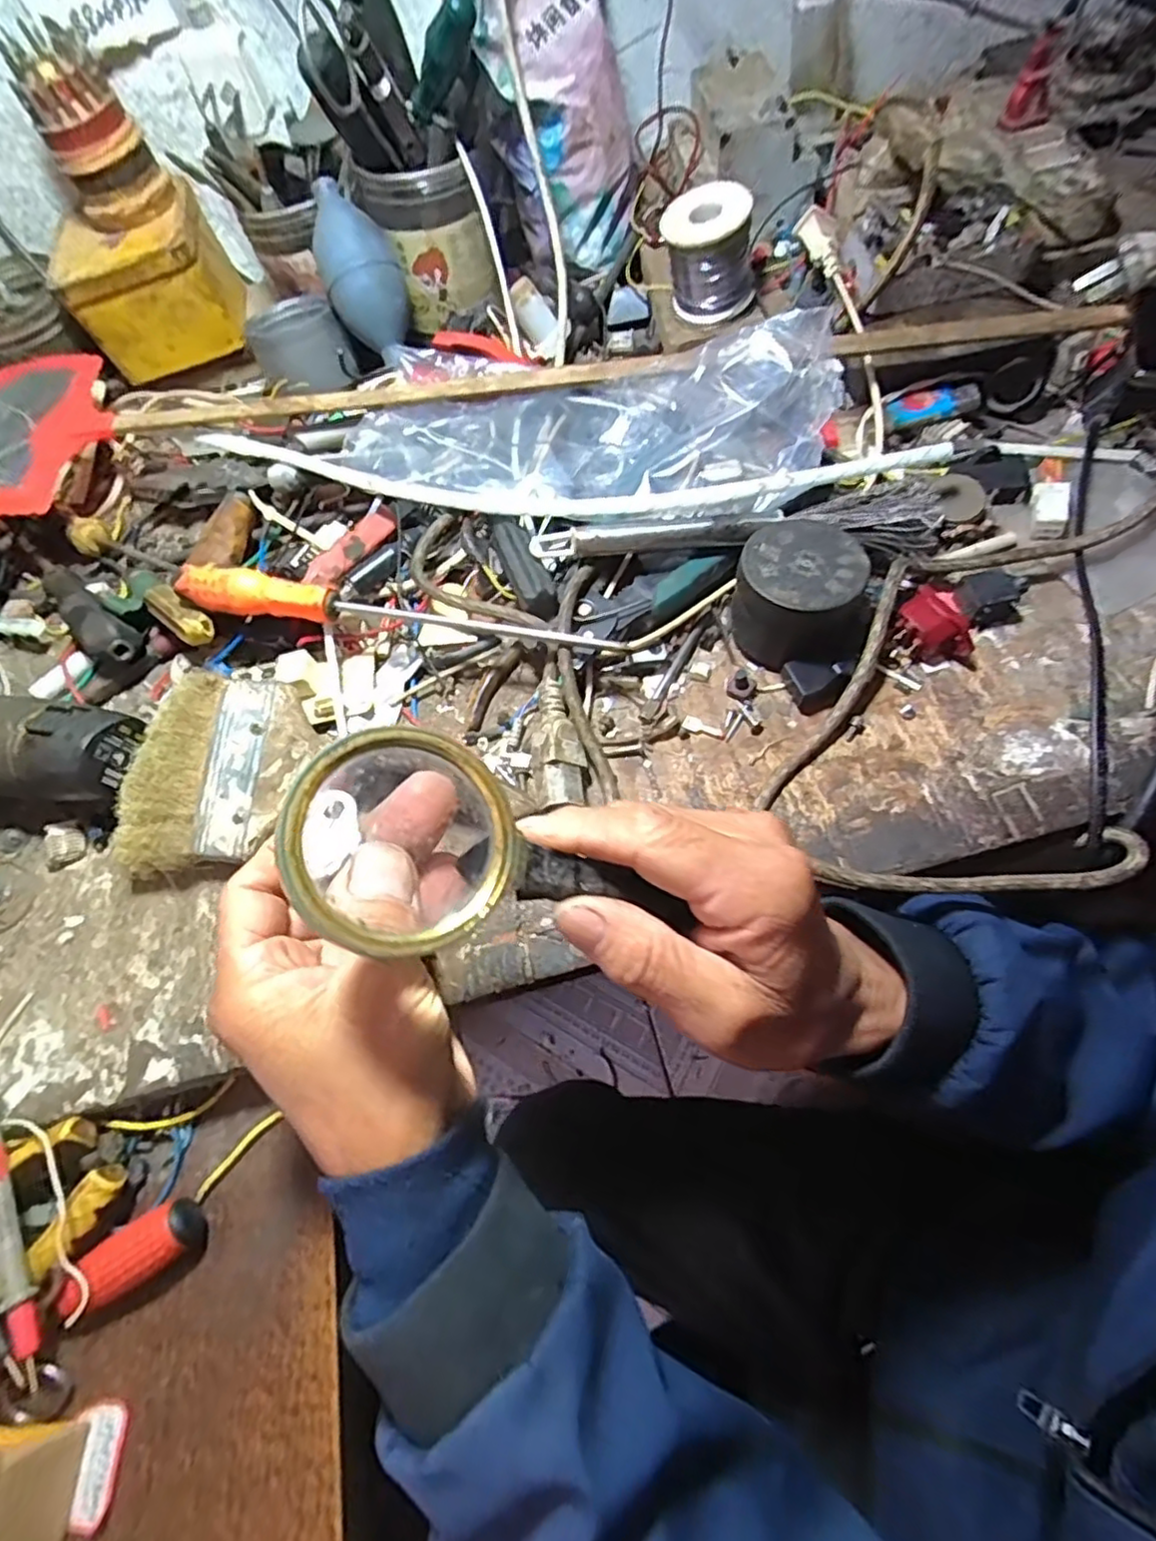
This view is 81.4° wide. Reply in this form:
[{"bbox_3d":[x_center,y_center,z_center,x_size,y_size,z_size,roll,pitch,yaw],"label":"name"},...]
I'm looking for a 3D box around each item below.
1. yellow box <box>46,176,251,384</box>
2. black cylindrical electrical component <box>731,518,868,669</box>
[{"bbox_3d":[-0.296,-0.338,0.470,0.102,0.071,0.082,-18,64,0],"label":"yellow box"},{"bbox_3d":[0.111,-0.087,0.327,0.066,0.038,0.062,-3,65,7],"label":"black cylindrical electrical component"}]

